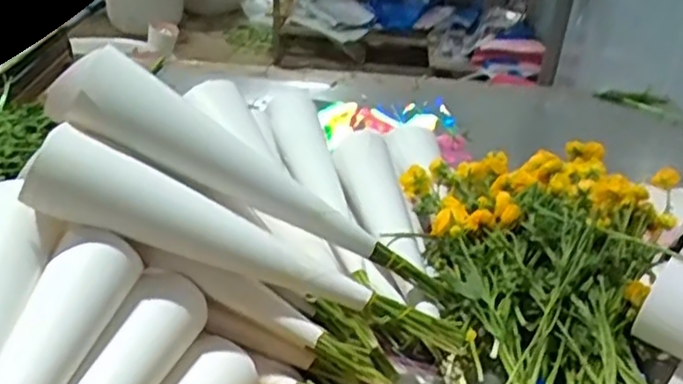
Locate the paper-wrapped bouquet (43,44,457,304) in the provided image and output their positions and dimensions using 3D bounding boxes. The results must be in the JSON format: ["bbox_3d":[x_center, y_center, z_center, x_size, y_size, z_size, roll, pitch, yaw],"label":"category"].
[{"bbox_3d":[-0.072,-0.002,0.814,0.538,0.080,0.078,31,26,-18],"label":"paper-wrapped bouquet"}]

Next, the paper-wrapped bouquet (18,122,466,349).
[{"bbox_3d":[-0.089,0.072,0.797,0.542,0.096,0.085,25,27,-16],"label":"paper-wrapped bouquet"}]

